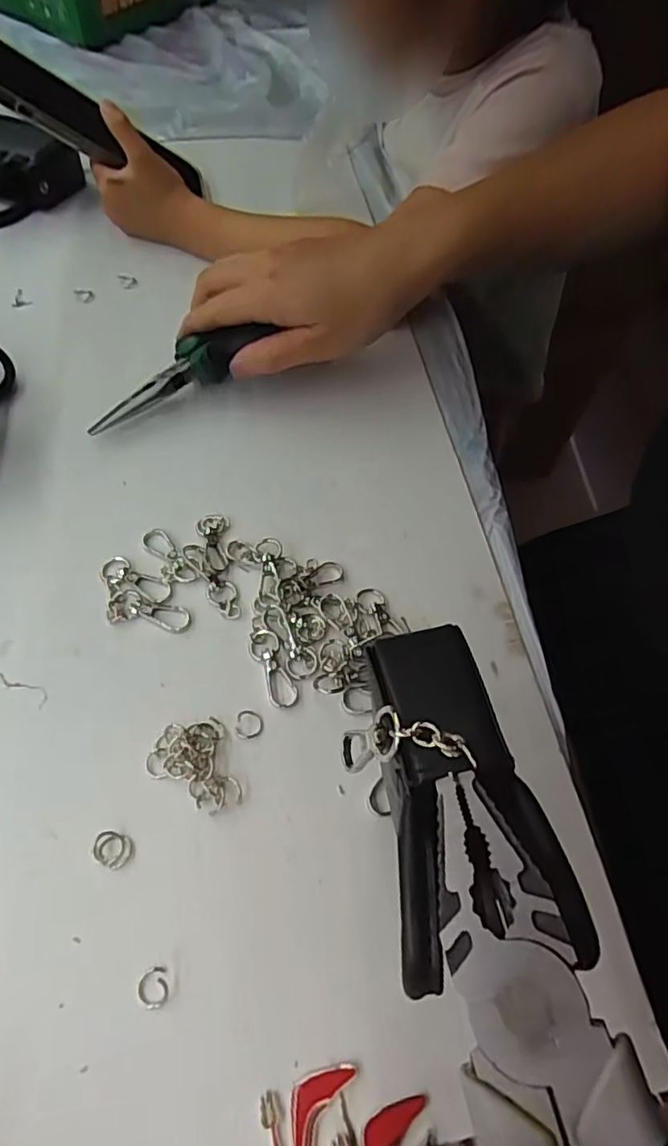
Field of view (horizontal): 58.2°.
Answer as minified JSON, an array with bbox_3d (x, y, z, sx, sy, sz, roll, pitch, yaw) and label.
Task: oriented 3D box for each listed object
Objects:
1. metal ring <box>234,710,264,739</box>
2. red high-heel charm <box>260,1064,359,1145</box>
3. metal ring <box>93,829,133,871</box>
[{"bbox_3d":[-0.038,0.069,0.272,0.013,0.004,0.013,2,69,-6],"label":"metal ring"},{"bbox_3d":[-0.013,0.187,0.201,0.026,0.005,0.046,23,59,9],"label":"red high-heel charm"},{"bbox_3d":[-0.089,0.111,0.242,0.015,0.004,0.013,24,59,10],"label":"metal ring"}]

